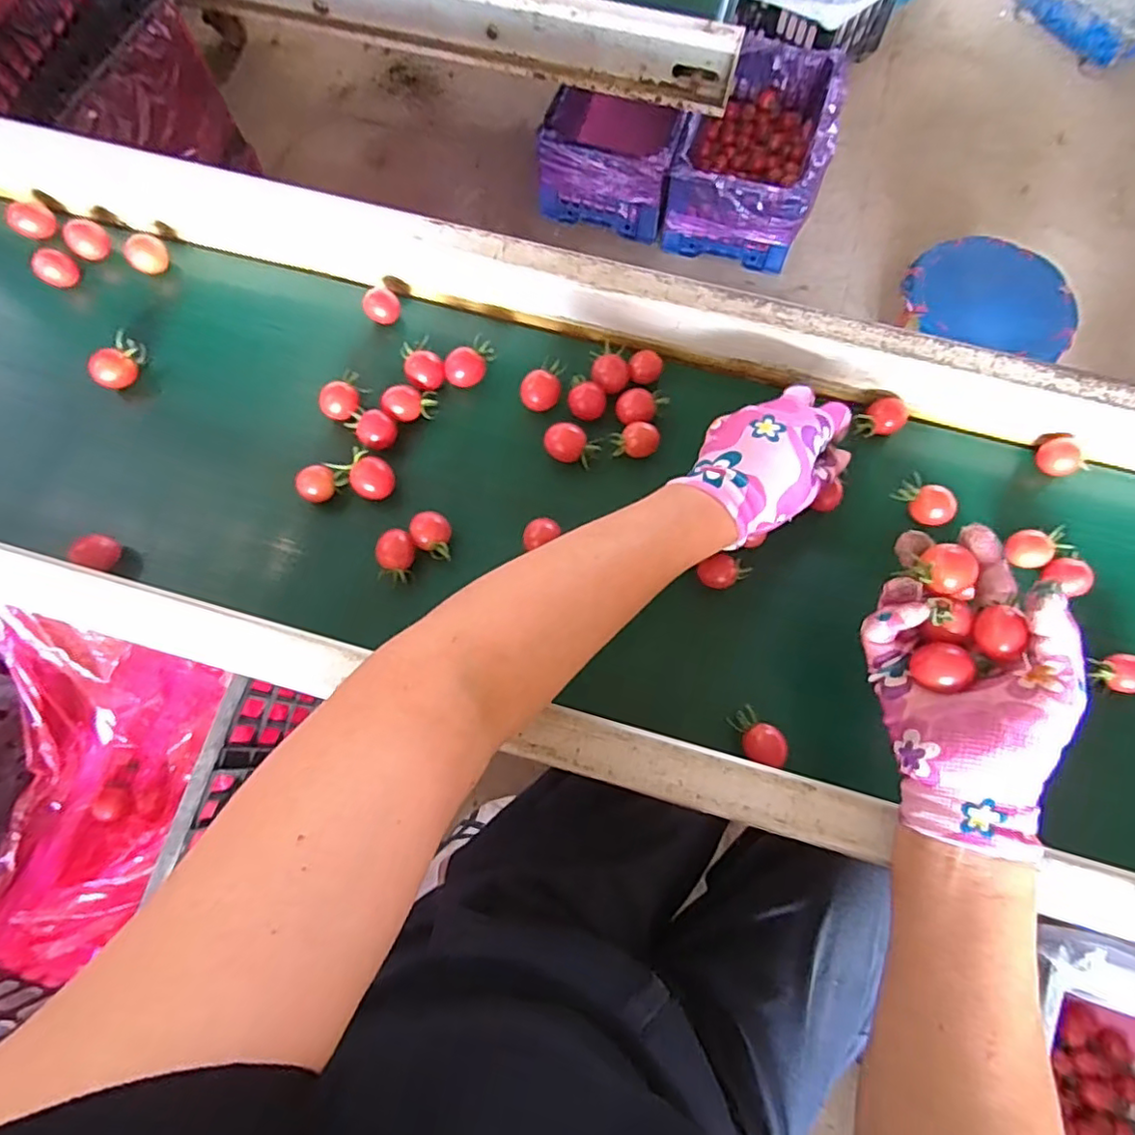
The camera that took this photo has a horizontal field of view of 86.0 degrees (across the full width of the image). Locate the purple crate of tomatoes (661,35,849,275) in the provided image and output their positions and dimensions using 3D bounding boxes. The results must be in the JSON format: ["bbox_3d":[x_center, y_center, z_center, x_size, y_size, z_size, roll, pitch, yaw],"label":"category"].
[{"bbox_3d":[0.356,-0.784,1.143,0.238,0.165,0.386,19,73,6],"label":"purple crate of tomatoes"}]

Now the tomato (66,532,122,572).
[{"bbox_3d":[-0.338,-0.011,0.436,0.021,0.021,0.026,20,73,6],"label":"tomato"}]

